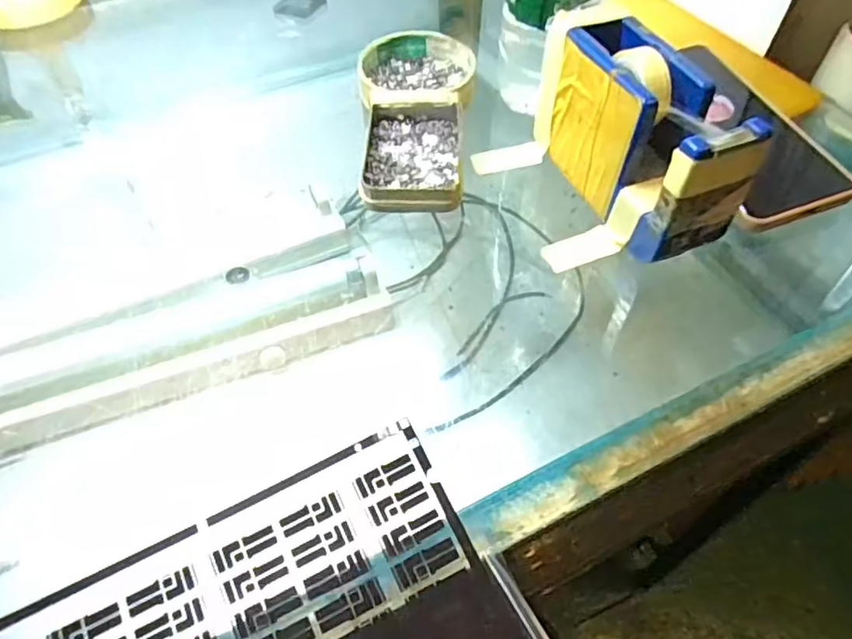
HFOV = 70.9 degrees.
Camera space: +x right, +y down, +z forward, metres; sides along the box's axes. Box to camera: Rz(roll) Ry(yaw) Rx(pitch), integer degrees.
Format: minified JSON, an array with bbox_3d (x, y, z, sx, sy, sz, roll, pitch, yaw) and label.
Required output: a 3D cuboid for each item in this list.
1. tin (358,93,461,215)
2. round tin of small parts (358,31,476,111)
[{"bbox_3d":[-0.008,-0.105,0.375,0.060,0.015,0.094,0,53,2],"label":"tin"},{"bbox_3d":[-0.006,-0.175,0.427,0.080,0.019,0.080,-1,53,1],"label":"round tin of small parts"}]

